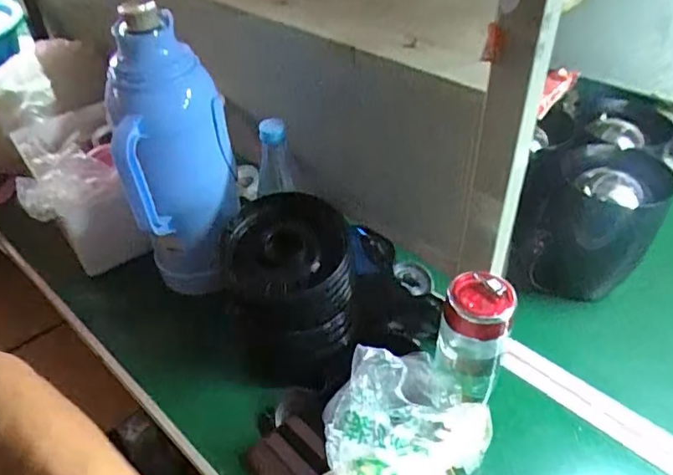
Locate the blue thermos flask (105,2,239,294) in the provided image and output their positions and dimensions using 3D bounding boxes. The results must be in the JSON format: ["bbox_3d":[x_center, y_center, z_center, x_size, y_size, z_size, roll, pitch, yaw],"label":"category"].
[{"bbox_3d":[-0.185,-0.069,0.673,0.122,0.350,0.116,-12,42,-13],"label":"blue thermos flask"}]

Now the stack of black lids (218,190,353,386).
[{"bbox_3d":[-0.054,0.069,0.663,0.138,0.194,0.136,-11,41,-11],"label":"stack of black lids"}]

